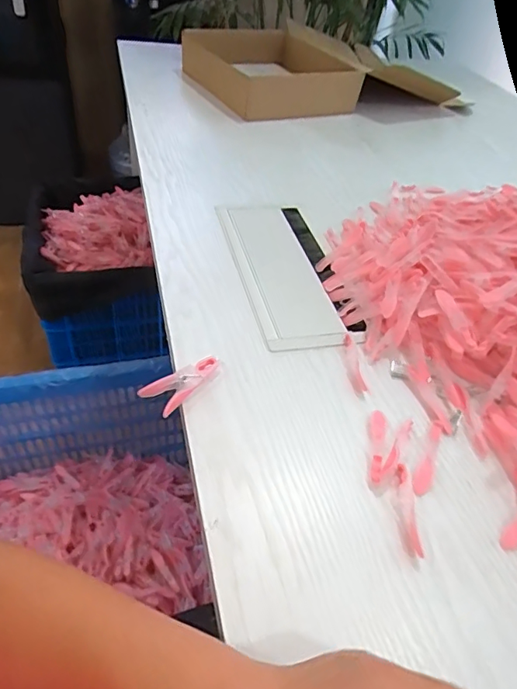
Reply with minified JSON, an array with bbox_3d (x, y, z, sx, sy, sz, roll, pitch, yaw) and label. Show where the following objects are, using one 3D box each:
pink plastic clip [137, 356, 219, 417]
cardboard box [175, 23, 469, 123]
[{"bbox_3d":[-0.069,0.032,0.446,0.033,0.013,0.074,31,50,24],"label":"pink plastic clip"},{"bbox_3d":[0.138,-0.588,1.048,0.538,0.082,0.334,-12,47,-20],"label":"cardboard box"}]

